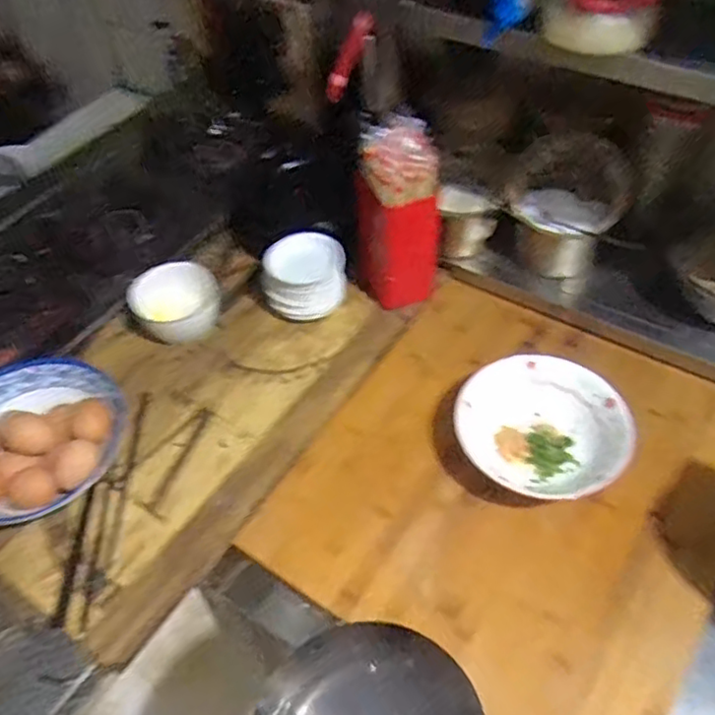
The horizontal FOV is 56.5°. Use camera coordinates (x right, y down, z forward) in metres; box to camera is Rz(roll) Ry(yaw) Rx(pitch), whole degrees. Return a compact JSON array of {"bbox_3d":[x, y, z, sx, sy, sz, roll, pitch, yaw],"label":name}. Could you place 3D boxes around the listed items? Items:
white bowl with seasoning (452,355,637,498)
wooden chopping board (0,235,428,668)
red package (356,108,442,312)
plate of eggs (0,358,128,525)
[{"bbox_3d":[0.201,0.087,0.738,0.184,0.061,0.177,18,54,17],"label":"white bowl with seasoning"},{"bbox_3d":[-0.200,0.054,0.793,0.313,0.030,0.517,27,57,24],"label":"wooden chopping board"},{"bbox_3d":[0.049,-0.167,0.827,0.100,0.217,0.111,-1,50,2],"label":"red package"},{"bbox_3d":[-0.346,0.095,0.722,0.200,0.071,0.180,-11,51,-6],"label":"plate of eggs"}]

